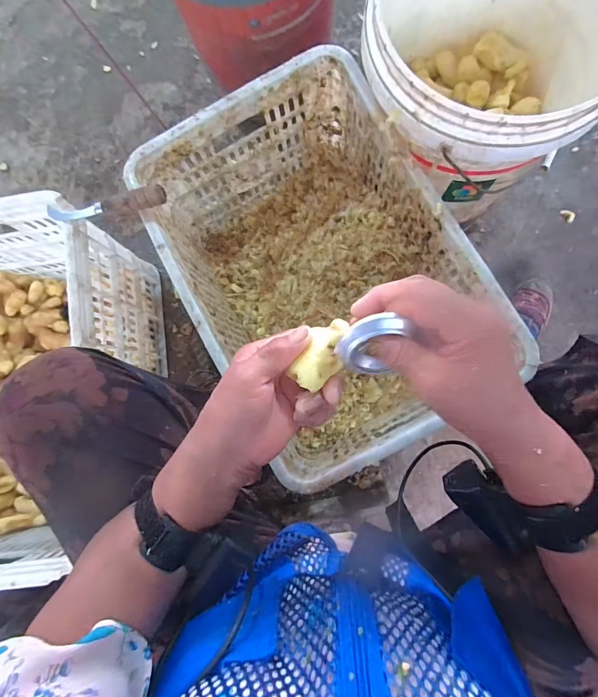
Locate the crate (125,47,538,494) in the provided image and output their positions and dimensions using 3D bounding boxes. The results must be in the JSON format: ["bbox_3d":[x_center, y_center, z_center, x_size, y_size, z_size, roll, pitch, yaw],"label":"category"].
[{"bbox_3d":[0.019,-0.122,0.619,0.365,0.304,0.496,-29,83,0],"label":"crate"}]

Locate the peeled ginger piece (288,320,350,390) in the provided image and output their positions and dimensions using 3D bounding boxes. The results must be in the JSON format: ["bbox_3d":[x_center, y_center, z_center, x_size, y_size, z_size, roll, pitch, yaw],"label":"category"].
[{"bbox_3d":[0.020,0.004,0.288,0.032,0.018,0.061,28,82,4],"label":"peeled ginger piece"}]

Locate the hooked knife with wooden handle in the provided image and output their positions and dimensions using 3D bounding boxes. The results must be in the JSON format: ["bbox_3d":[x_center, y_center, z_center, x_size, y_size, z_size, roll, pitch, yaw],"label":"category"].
[{"bbox_3d":[-0.270,-0.199,0.499,0.185,0.027,0.026,-4,87,16],"label":"hooked knife with wooden handle"}]

